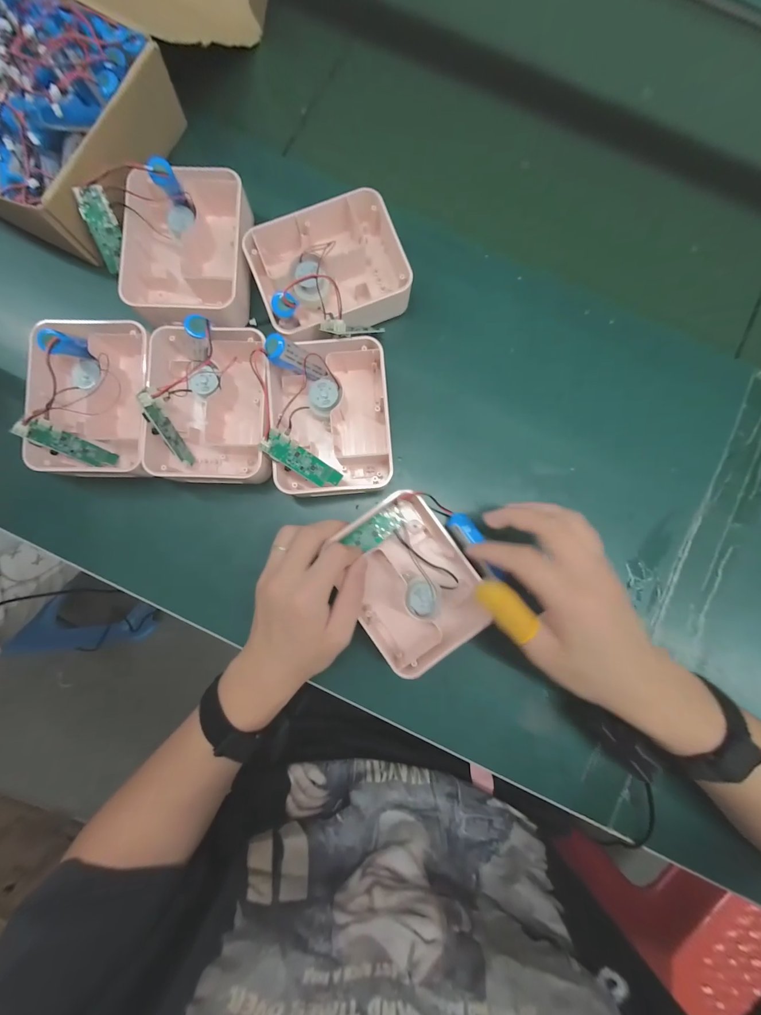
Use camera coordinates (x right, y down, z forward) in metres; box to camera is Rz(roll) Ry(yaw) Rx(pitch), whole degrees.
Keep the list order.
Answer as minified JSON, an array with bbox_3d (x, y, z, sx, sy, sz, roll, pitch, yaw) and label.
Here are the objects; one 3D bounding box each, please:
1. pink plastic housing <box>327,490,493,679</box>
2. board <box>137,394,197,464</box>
[{"bbox_3d":[0.025,0.060,0.324,0.101,0.034,0.130,-31,85,-5],"label":"pink plastic housing"},{"bbox_3d":[-0.174,-0.061,0.310,0.010,0.070,0.023,-20,44,-4],"label":"board"}]

